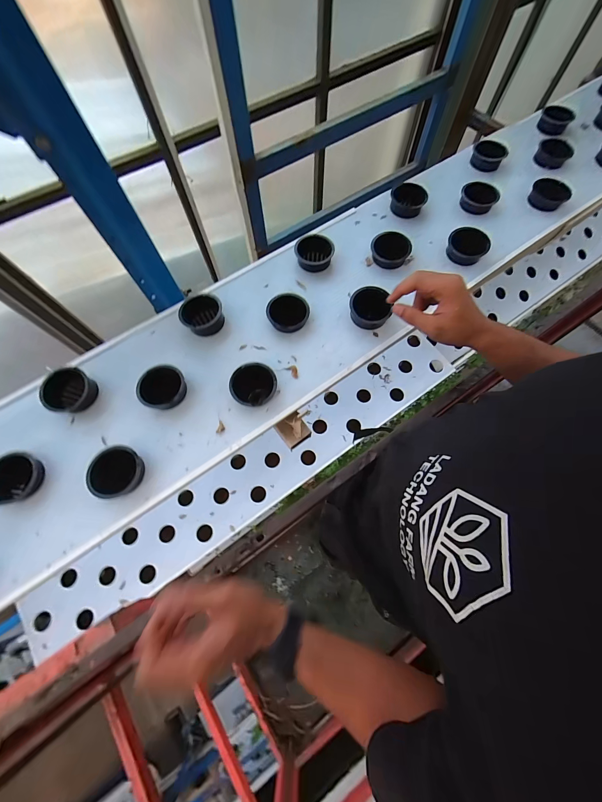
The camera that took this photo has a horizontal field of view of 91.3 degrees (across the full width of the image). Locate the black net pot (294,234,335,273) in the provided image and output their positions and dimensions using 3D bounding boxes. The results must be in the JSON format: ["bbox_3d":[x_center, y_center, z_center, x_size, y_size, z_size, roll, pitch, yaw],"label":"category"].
[{"bbox_3d":[0.025,-0.287,0.596,0.072,0.059,0.078,0,69,0],"label":"black net pot"}]

